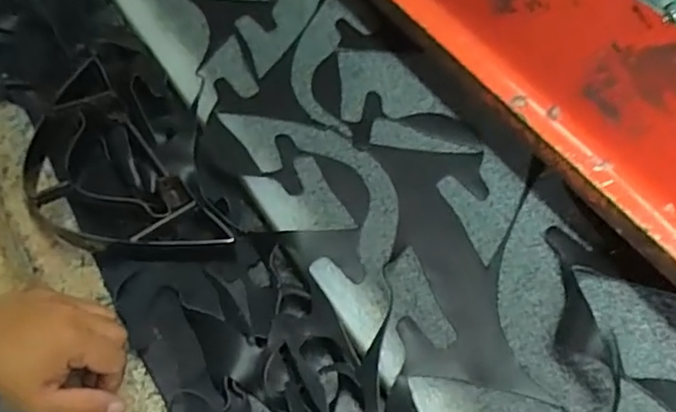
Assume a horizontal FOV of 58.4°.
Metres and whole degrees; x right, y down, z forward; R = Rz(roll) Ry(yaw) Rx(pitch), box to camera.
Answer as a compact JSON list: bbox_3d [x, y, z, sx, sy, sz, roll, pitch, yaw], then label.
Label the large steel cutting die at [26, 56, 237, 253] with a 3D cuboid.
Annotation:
[{"bbox_3d":[-0.208,-0.023,0.535,0.123,0.043,0.246,-35,63,-17],"label":"large steel cutting die"}]

